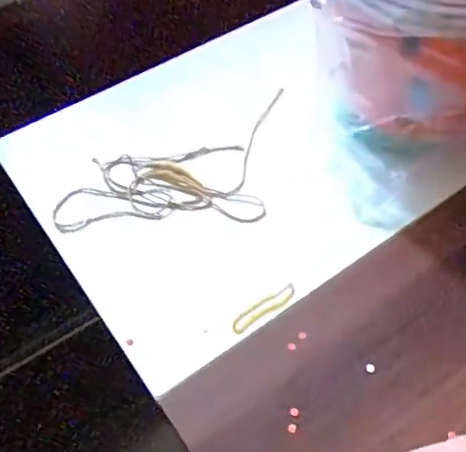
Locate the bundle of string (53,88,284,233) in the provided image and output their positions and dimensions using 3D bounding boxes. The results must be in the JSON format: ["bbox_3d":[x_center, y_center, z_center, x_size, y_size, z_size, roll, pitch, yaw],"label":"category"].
[{"bbox_3d":[-0.050,-0.055,0.474,0.185,0.007,0.135,-4,54,0],"label":"bundle of string"}]

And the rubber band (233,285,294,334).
[{"bbox_3d":[0.022,0.057,0.389,0.054,0.004,0.012,-29,58,-17],"label":"rubber band"}]

